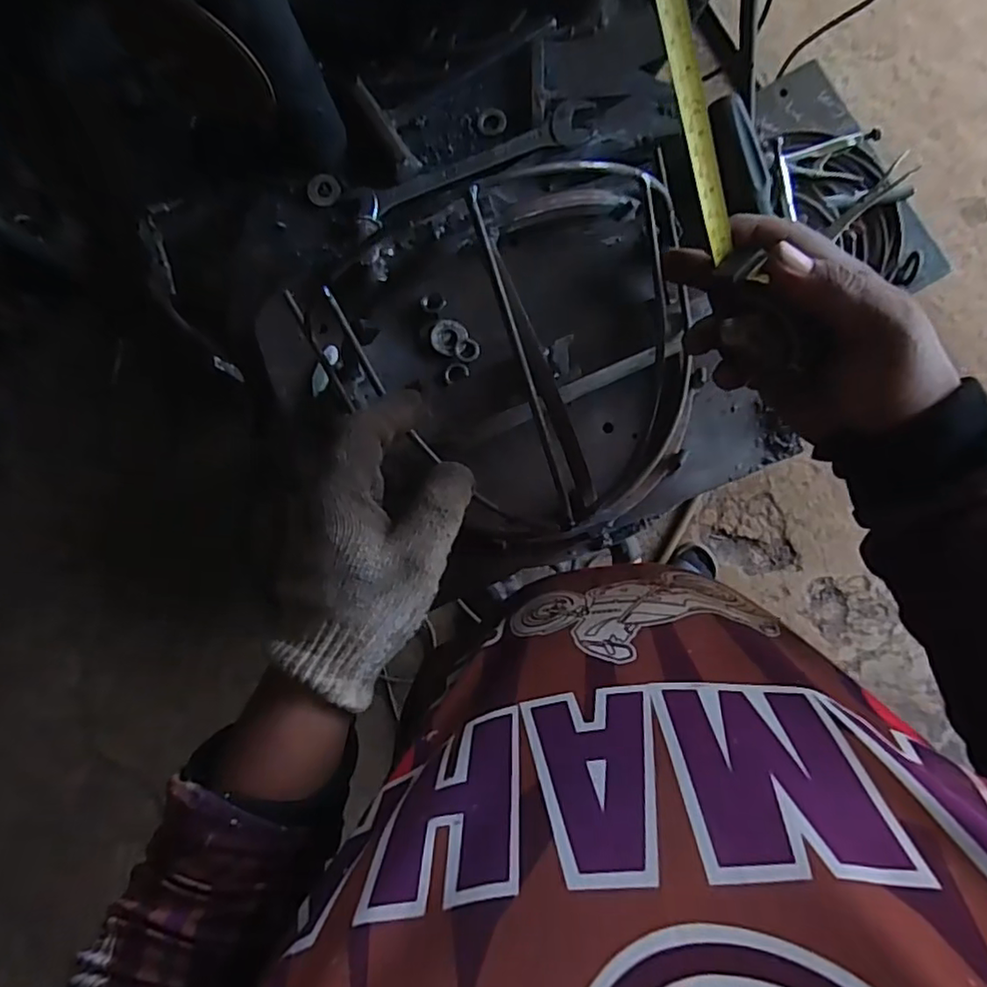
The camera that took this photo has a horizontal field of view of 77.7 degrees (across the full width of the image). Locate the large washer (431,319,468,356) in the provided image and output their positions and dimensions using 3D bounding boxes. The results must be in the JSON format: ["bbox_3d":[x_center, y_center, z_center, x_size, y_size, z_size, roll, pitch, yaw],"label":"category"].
[{"bbox_3d":[-0.035,-0.119,0.464,0.026,0.004,0.025,0,86,4],"label":"large washer"}]

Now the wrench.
[{"bbox_3d":[-0.016,-0.263,0.492,0.197,0.020,0.036,-18,85,2],"label":"wrench"}]

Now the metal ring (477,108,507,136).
[{"bbox_3d":[-0.001,-0.308,0.507,0.024,0.004,0.024,0,86,4],"label":"metal ring"}]

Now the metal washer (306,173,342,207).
[{"bbox_3d":[-0.142,-0.254,0.511,0.027,0.004,0.029,0,86,4],"label":"metal washer"}]

